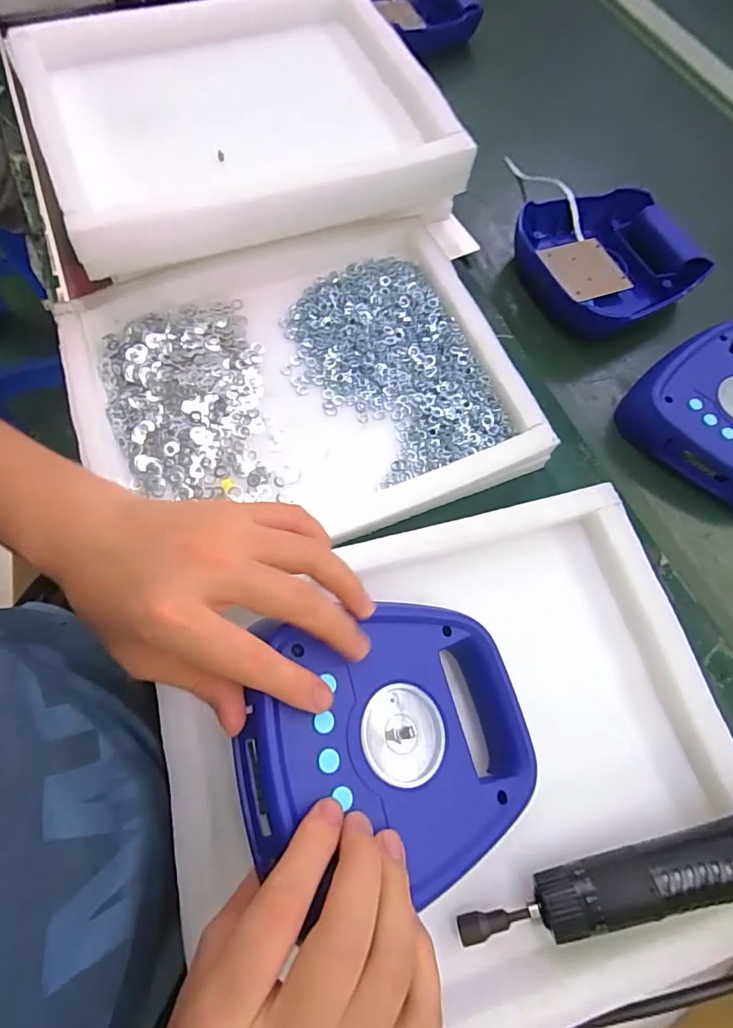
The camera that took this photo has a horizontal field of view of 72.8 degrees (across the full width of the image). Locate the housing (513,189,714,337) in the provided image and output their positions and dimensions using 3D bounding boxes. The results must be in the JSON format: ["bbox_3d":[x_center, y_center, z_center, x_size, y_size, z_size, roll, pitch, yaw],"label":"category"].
[{"bbox_3d":[0.256,-0.264,0.531,0.179,0.051,0.162,-8,68,-6],"label":"housing"}]

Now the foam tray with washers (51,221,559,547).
[{"bbox_3d":[-0.055,-0.110,0.424,0.350,0.036,0.275,-19,69,-10],"label":"foam tray with washers"}]

